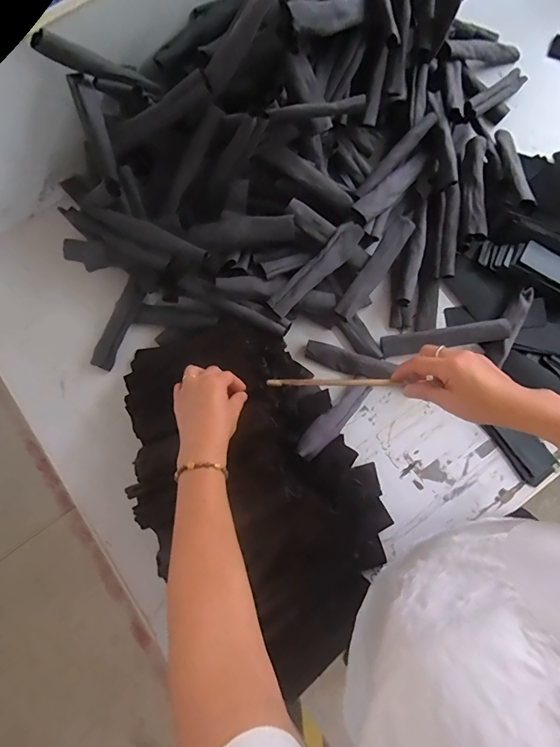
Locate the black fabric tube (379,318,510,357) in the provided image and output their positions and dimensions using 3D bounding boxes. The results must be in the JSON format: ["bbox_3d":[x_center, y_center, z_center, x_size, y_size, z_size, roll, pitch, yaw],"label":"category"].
[{"bbox_3d":[0.260,-0.056,0.652,0.191,0.023,0.032,-8,78,12],"label":"black fabric tube"}]

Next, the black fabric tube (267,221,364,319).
[{"bbox_3d":[0.057,-0.160,0.638,0.036,0.031,0.182,42,82,9],"label":"black fabric tube"}]

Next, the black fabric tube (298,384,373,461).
[{"bbox_3d":[0.081,0.066,0.602,0.035,0.021,0.177,44,50,9],"label":"black fabric tube"}]

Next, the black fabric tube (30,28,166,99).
[{"bbox_3d":[-0.239,-0.414,0.556,0.164,0.032,0.027,-2,75,-39],"label":"black fabric tube"}]

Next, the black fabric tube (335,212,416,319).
[{"bbox_3d":[0.152,-0.165,0.651,0.037,0.013,0.188,35,85,-8],"label":"black fabric tube"}]

